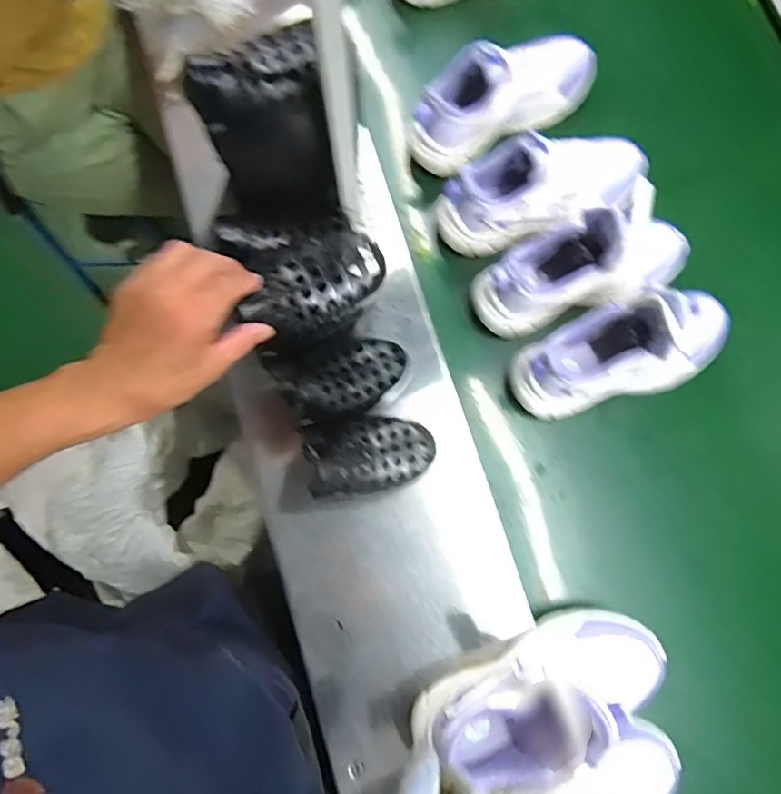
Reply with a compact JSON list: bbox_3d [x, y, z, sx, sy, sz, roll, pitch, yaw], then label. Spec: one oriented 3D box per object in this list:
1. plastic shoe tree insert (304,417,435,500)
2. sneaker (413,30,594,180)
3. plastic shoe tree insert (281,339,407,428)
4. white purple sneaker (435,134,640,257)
[{"bbox_3d":[-0.020,0.053,0.521,0.117,0.045,0.068,-10,78,-1],"label":"plastic shoe tree insert"},{"bbox_3d":[0.136,-0.372,0.670,0.246,0.104,0.080,-27,79,-5],"label":"sneaker"},{"bbox_3d":[-0.041,-0.016,0.552,0.124,0.032,0.063,-31,78,-22],"label":"plastic shoe tree insert"},{"bbox_3d":[0.181,-0.242,0.639,0.251,0.108,0.083,-16,78,-3],"label":"white purple sneaker"}]

